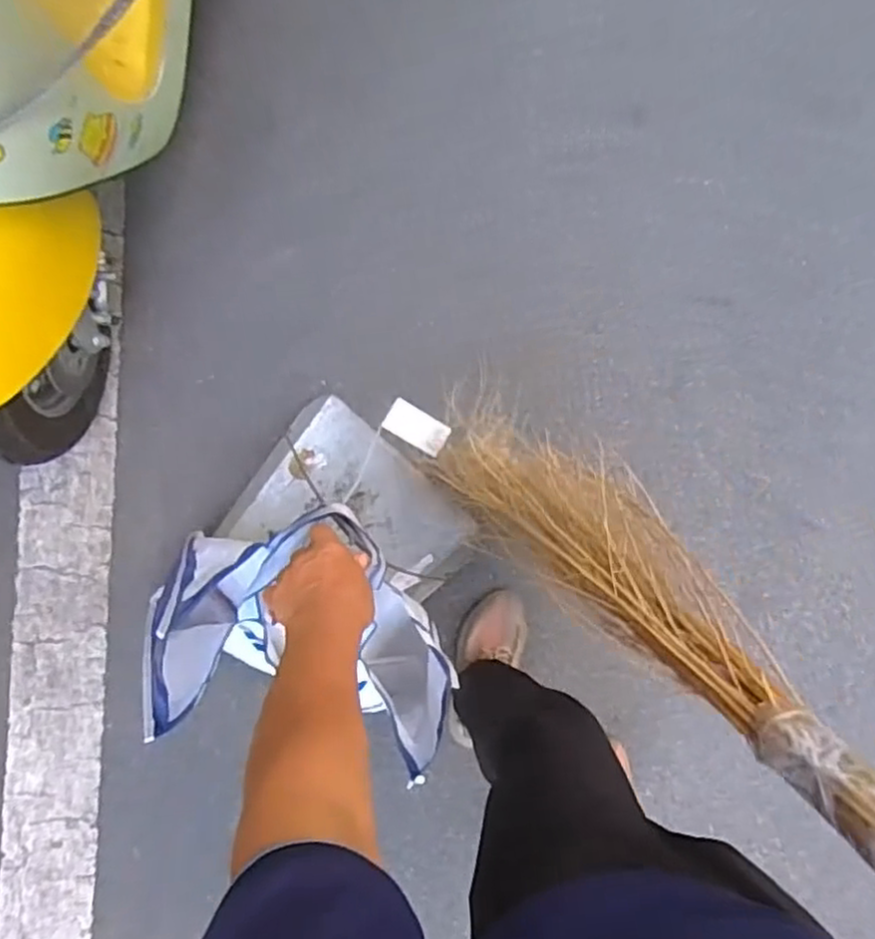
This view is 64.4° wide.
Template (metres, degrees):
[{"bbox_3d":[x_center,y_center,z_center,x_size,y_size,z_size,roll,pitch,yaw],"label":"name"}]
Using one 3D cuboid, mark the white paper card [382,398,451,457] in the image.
[{"bbox_3d":[-0.036,-0.074,1.217,0.115,0.009,0.063,29,75,12],"label":"white paper card"}]

